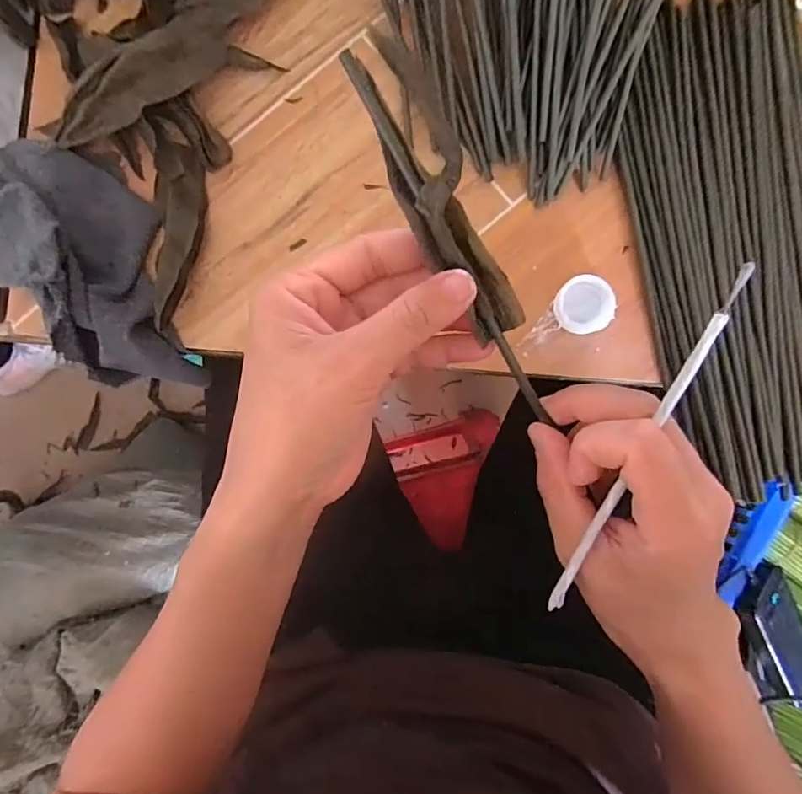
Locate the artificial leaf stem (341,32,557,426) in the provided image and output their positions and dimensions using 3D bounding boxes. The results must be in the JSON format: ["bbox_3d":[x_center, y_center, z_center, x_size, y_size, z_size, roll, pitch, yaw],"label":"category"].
[{"bbox_3d":[0.025,-0.054,0.195,0.024,0.019,0.148,-32,112,-1],"label":"artificial leaf stem"}]

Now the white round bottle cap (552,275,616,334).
[{"bbox_3d":[0.107,-0.053,0.306,0.032,0.013,0.032,0,88,1],"label":"white round bottle cap"}]

